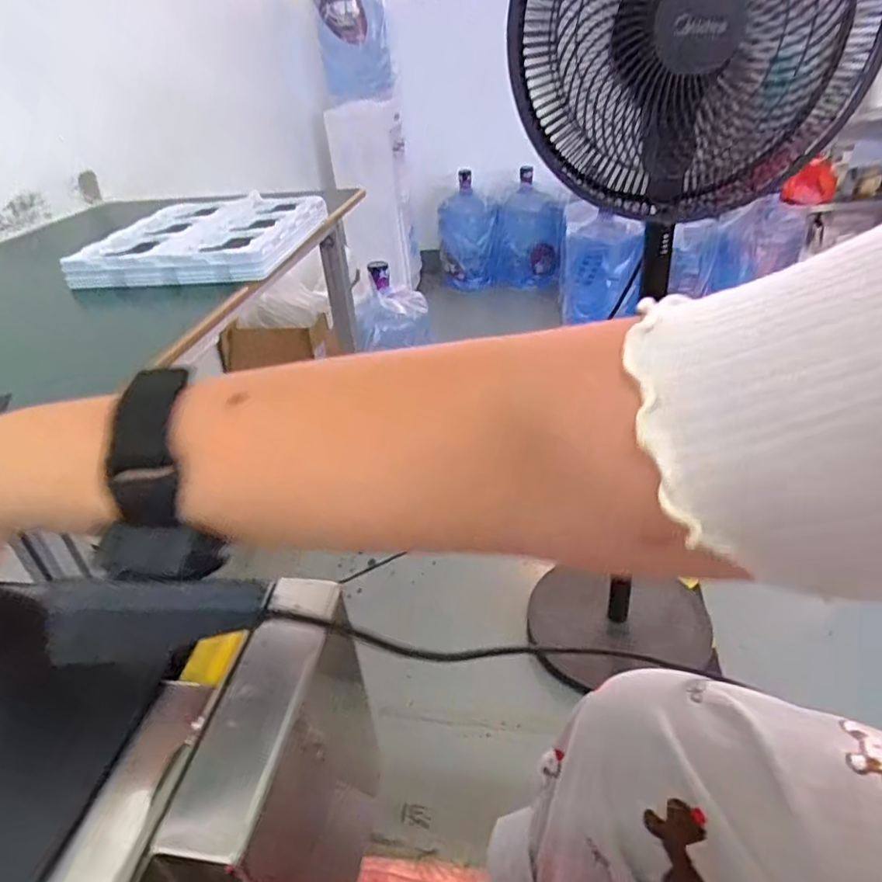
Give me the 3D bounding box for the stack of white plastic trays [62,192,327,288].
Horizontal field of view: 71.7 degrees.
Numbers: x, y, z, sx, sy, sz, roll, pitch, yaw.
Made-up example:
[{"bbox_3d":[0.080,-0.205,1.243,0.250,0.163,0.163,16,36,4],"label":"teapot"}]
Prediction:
[{"bbox_3d":[-0.337,-0.311,0.918,0.297,0.040,0.320,2,34,9],"label":"stack of white plastic trays"}]

